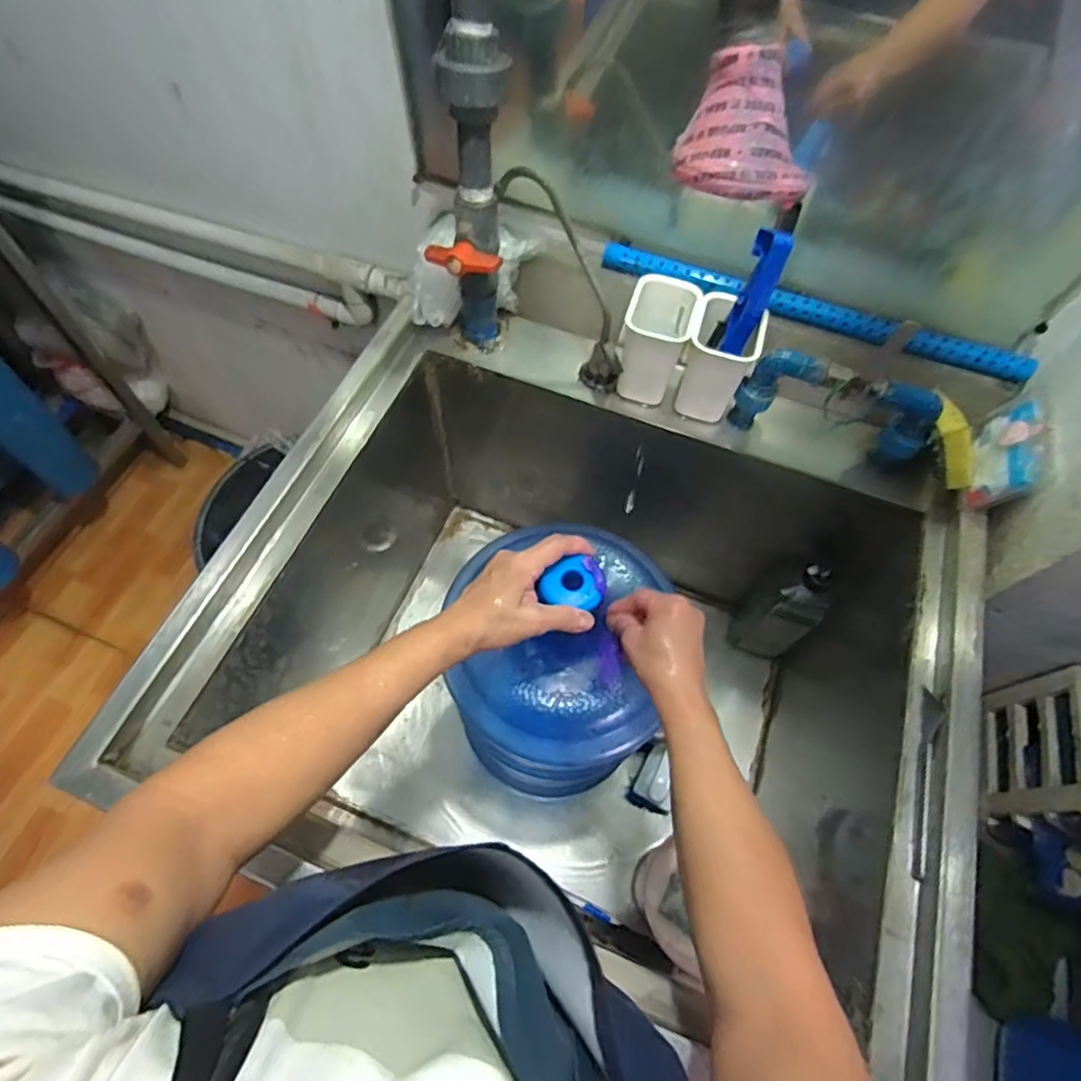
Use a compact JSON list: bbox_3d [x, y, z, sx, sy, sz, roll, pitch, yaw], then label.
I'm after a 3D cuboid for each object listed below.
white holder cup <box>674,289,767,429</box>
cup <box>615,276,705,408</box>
[{"bbox_3d":[0.199,-0.202,0.674,0.072,0.115,0.075,19,64,8],"label":"white holder cup"},{"bbox_3d":[0.128,-0.223,0.672,0.073,0.111,0.080,18,63,7],"label":"cup"}]

